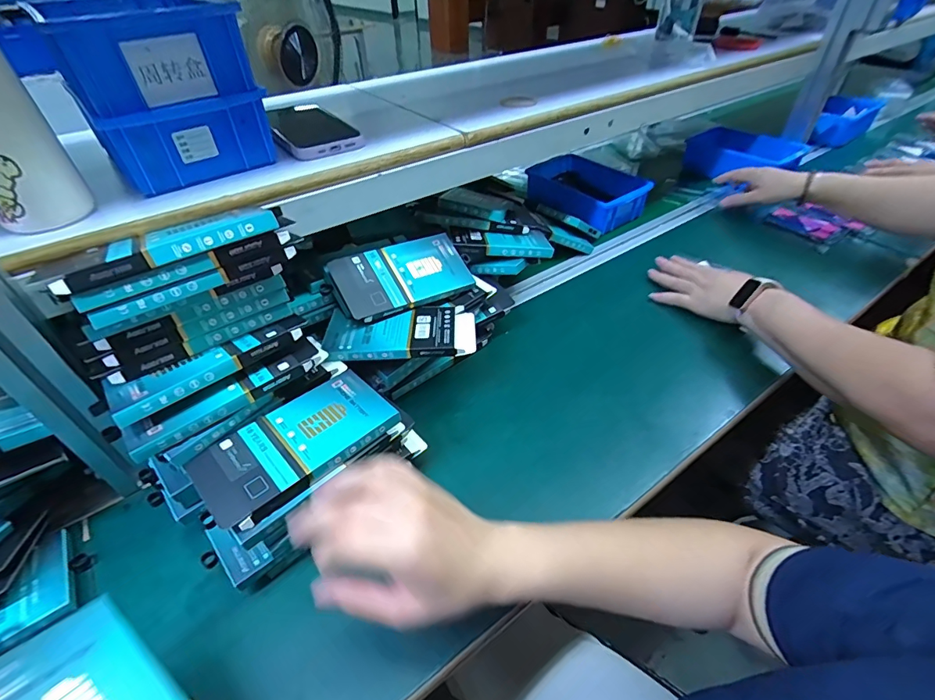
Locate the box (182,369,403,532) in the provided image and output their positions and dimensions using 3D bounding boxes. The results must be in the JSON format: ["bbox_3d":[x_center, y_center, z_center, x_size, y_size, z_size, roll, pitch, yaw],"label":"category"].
[{"bbox_3d":[-0.140,0.073,0.371,0.152,0.012,0.081,-35,52,-31],"label":"box"}]

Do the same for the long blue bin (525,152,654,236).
[{"bbox_3d":[0.212,-0.299,0.839,0.128,0.066,0.216,-28,52,-27],"label":"long blue bin"}]

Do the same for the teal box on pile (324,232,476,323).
[{"bbox_3d":[-0.073,-0.084,0.506,0.154,0.016,0.079,-23,74,-29],"label":"teal box on pile"}]

